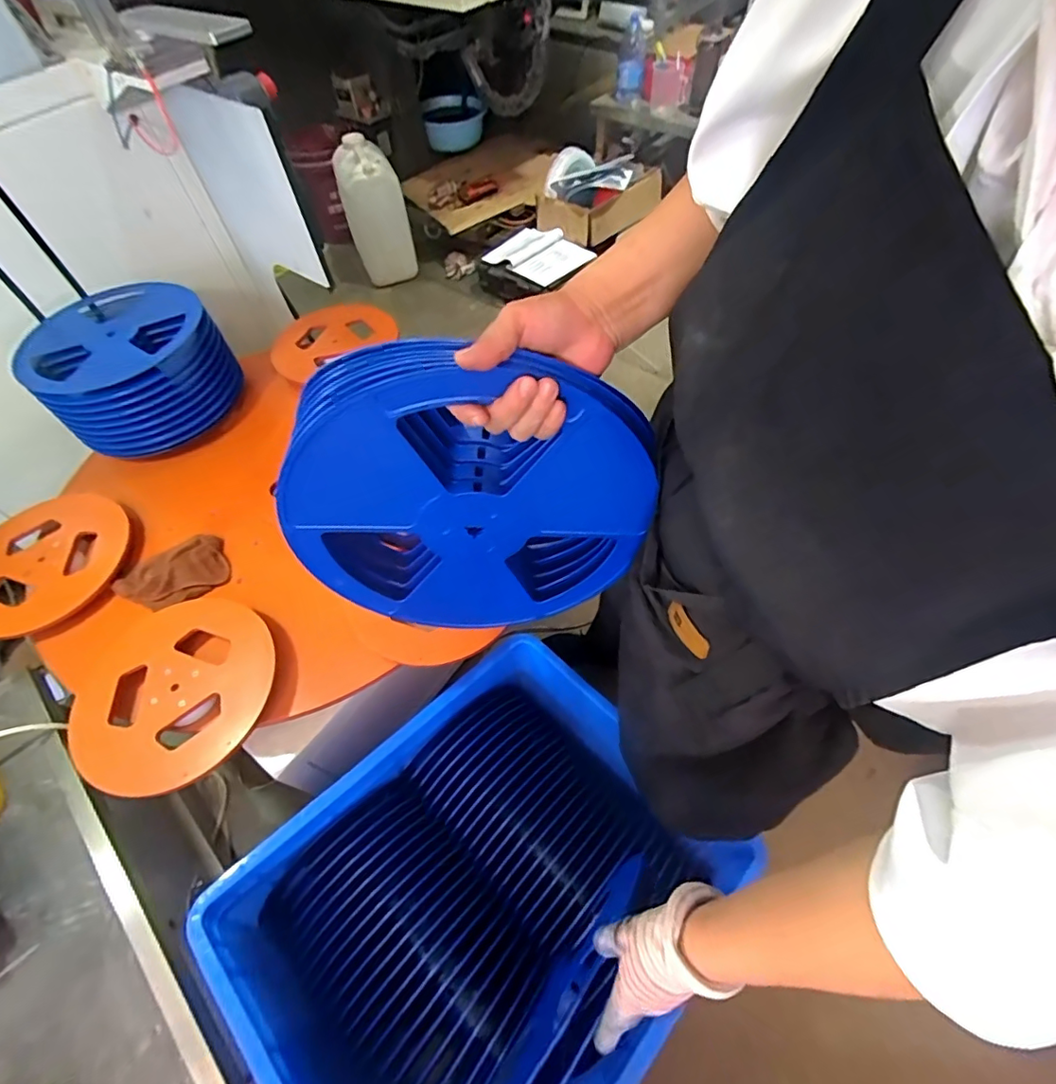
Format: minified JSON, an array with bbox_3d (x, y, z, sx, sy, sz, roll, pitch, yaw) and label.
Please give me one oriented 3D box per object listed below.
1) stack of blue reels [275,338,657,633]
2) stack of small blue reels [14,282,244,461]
[{"bbox_3d":[-0.049,-0.030,0.478,0.309,0.311,0.077,-5,56,0],"label":"stack of blue reels"},{"bbox_3d":[-0.770,-0.352,1.044,0.315,0.167,0.310,-33,60,-18],"label":"stack of small blue reels"}]

